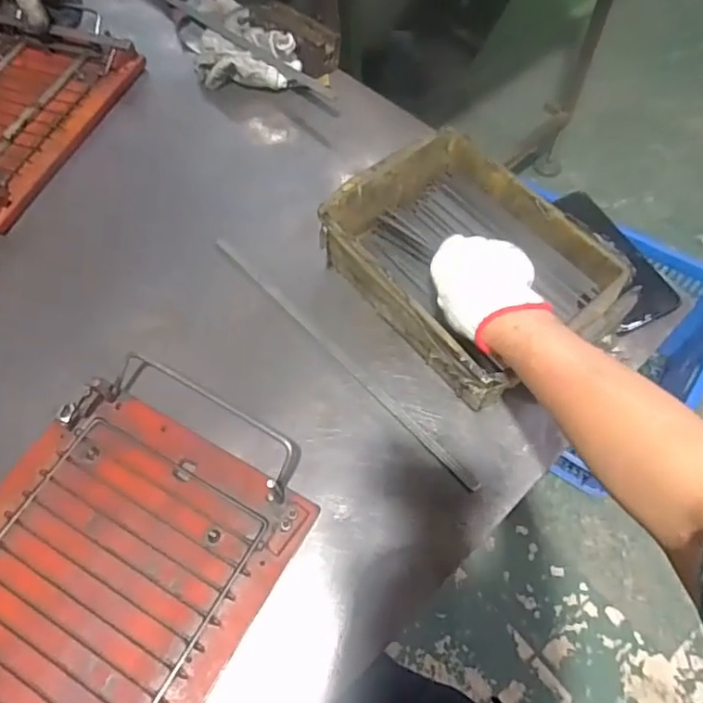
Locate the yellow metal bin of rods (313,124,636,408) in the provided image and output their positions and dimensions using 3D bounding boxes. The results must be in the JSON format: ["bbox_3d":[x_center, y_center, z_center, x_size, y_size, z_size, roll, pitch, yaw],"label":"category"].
[{"bbox_3d":[0.106,-0.080,0.559,0.178,0.082,0.248,-33,65,-18],"label":"yellow metal bin of rods"}]

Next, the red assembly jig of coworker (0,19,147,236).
[{"bbox_3d":[-0.438,-0.297,0.721,0.248,0.043,0.309,20,62,11],"label":"red assembly jig of coworker"}]

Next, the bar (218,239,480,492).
[{"bbox_3d":[-0.017,0.000,0.561,0.009,0.005,0.360,-39,67,-20],"label":"bar"}]

